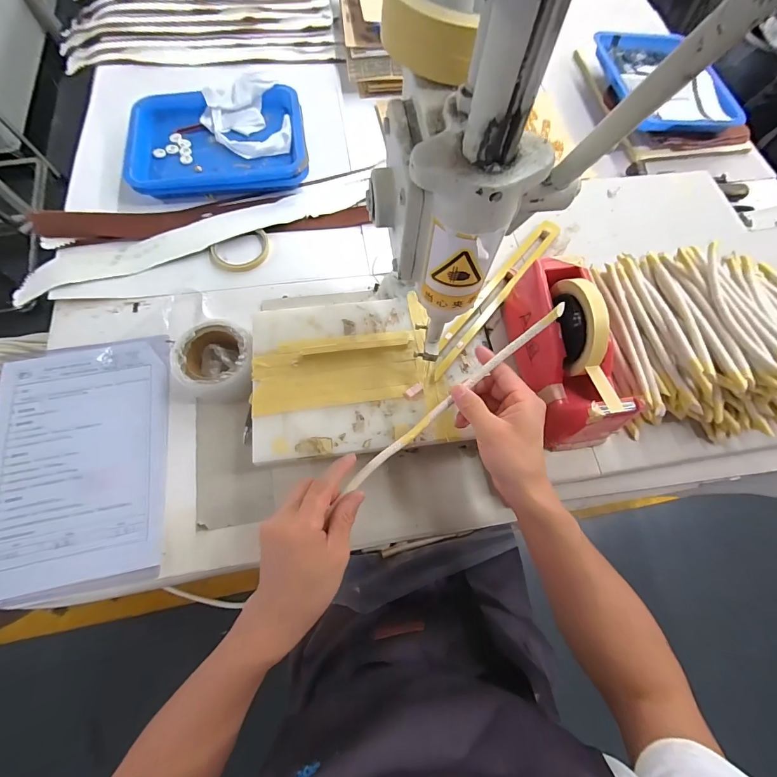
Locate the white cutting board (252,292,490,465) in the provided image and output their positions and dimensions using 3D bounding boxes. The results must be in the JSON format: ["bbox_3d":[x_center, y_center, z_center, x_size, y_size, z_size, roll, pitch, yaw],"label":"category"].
[{"bbox_3d":[-0.027,-0.023,0.467,0.273,0.012,0.199,-7,70,-3],"label":"white cutting board"}]

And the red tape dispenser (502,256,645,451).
[{"bbox_3d":[0.197,-0.043,0.425,0.071,0.129,0.201,-7,70,-4],"label":"red tape dispenser"}]

